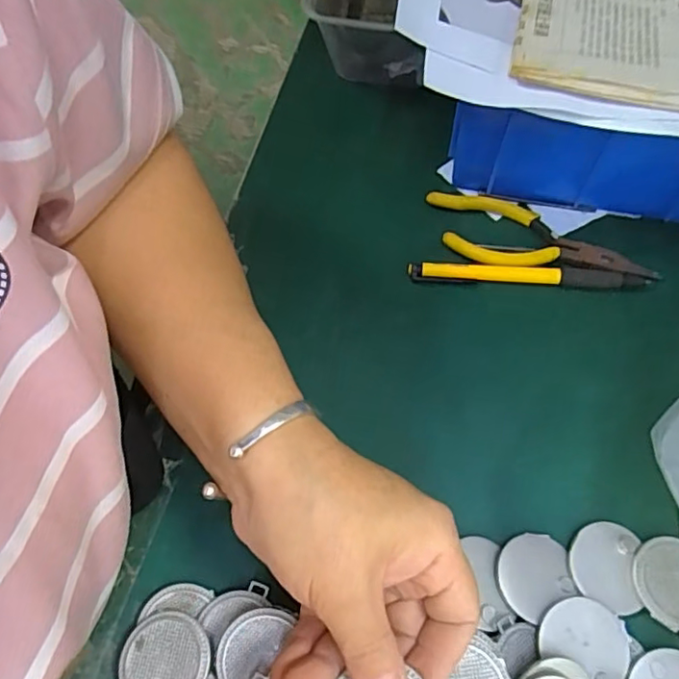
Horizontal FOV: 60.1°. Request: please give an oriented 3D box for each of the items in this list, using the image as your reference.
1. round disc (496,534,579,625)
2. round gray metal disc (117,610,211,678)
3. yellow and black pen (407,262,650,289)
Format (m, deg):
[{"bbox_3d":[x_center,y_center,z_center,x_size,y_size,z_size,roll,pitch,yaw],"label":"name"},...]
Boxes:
[{"bbox_3d":[0.092,0.111,0.277,0.038,0.006,0.033,-27,66,-12],"label":"round disc"},{"bbox_3d":[-0.077,0.142,0.258,0.040,0.004,0.039,-4,60,7],"label":"round gray metal disc"},{"bbox_3d":[0.112,-0.038,0.351,0.138,0.008,0.012,2,64,2],"label":"yellow and black pen"}]

